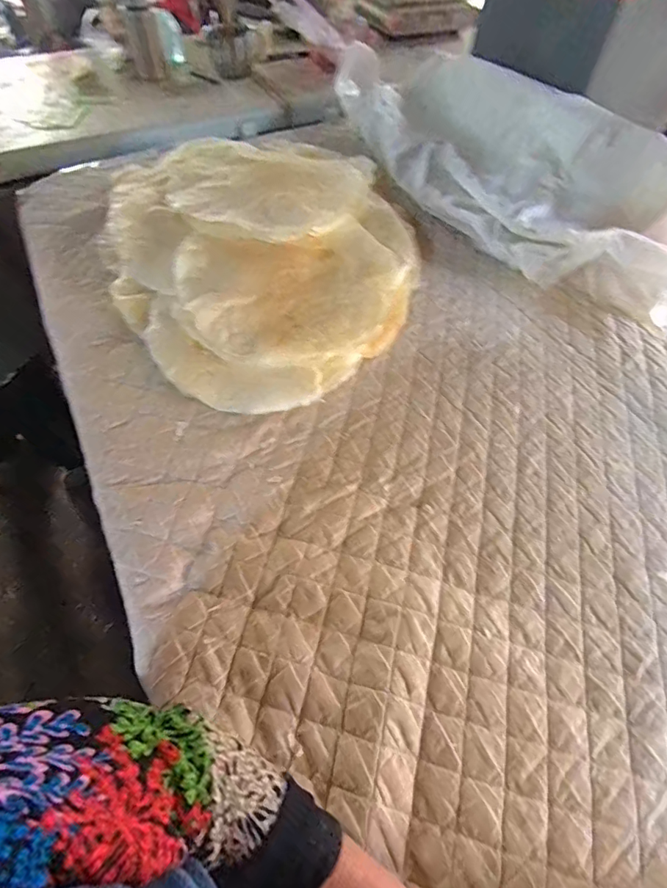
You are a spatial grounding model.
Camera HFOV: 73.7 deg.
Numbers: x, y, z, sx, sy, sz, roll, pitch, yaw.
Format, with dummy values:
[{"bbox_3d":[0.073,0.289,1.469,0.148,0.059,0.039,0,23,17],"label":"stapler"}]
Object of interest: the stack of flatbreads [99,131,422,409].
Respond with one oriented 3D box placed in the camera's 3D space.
[{"bbox_3d":[-0.161,-0.399,0.836,0.544,0.113,0.707,-33,64,-19],"label":"stack of flatbreads"}]

